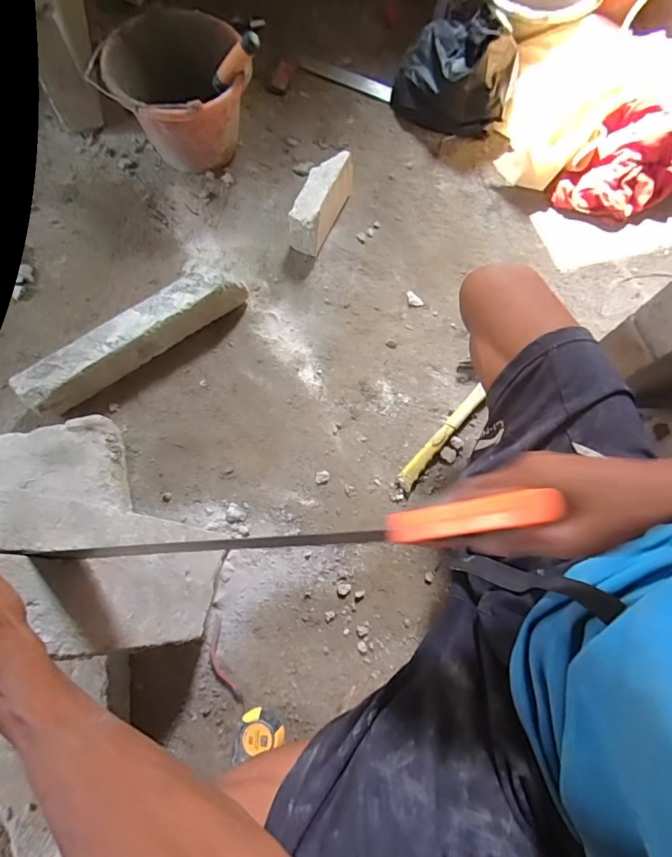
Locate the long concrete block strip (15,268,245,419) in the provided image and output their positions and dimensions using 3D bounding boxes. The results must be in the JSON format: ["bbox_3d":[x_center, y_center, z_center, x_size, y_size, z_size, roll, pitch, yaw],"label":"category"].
[{"bbox_3d":[-0.325,-0.148,0.739,0.380,0.083,0.064,-34,76,-11],"label":"long concrete block strip"}]

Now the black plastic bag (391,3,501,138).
[{"bbox_3d":[0.237,-0.735,0.896,0.223,0.159,0.192,15,73,3],"label":"black plastic bag"}]

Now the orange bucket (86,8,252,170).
[{"bbox_3d":[-0.276,-0.596,0.822,0.214,0.173,0.227,0,72,-1],"label":"orange bucket"}]

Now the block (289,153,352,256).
[{"bbox_3d":[-0.029,-0.421,0.835,0.075,0.082,0.186,22,73,5],"label":"block"}]

